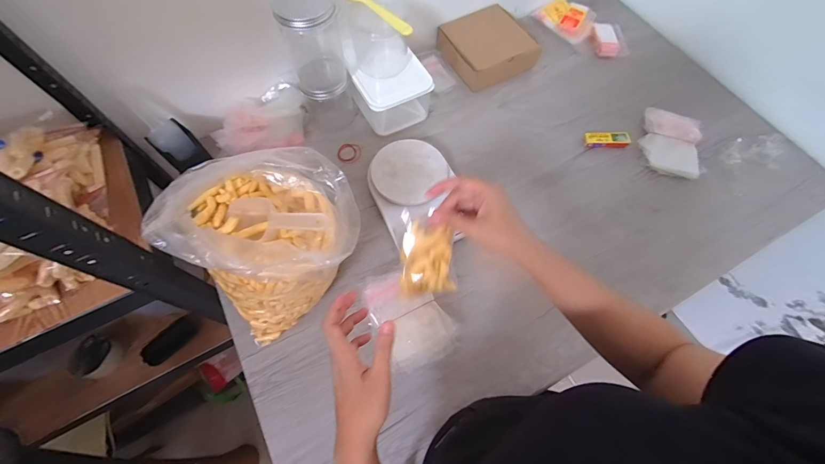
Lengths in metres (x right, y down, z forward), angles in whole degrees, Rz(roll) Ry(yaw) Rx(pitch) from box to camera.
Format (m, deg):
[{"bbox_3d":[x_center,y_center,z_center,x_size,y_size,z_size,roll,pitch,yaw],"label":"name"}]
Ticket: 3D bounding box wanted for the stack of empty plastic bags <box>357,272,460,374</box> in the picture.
[{"bbox_3d":[-0.005,0.127,0.540,0.105,0.012,0.147,-27,82,-12],"label":"stack of empty plastic bags"}]

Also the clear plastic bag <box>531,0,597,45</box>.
[{"bbox_3d":[0.362,-0.500,0.827,0.078,0.035,0.133,-37,71,-16],"label":"clear plastic bag"}]

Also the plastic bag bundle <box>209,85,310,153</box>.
[{"bbox_3d":[-0.283,-0.208,0.667,0.169,0.067,0.140,-12,66,-6],"label":"plastic bag bundle"}]

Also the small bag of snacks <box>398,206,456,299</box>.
[{"bbox_3d":[0.015,0.025,0.406,0.061,0.103,0.026,-8,20,2],"label":"small bag of snacks"}]

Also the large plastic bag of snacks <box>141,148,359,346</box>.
[{"bbox_3d":[-0.168,0.008,0.459,0.196,0.268,0.173,-15,67,-7],"label":"large plastic bag of snacks"}]

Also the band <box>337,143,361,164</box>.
[{"bbox_3d":[-0.122,-0.154,0.684,0.045,0.004,0.045,0,66,0],"label":"band"}]

